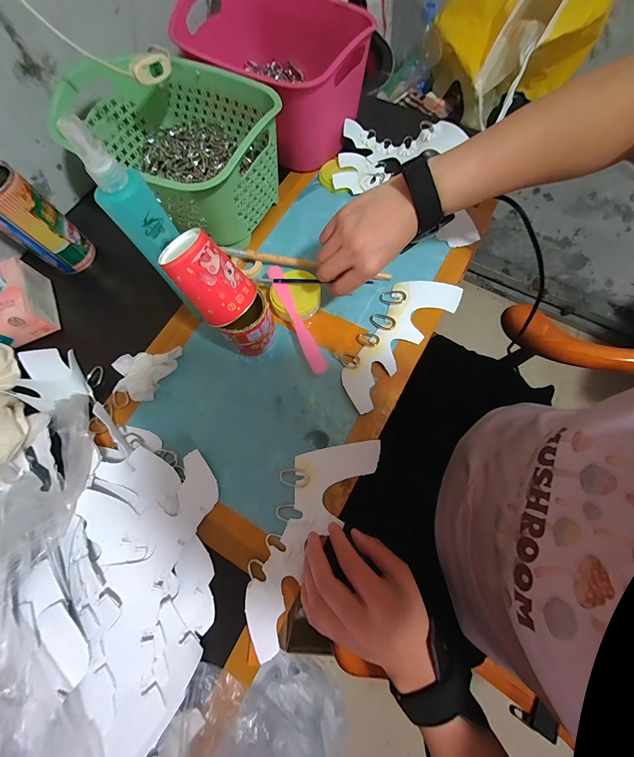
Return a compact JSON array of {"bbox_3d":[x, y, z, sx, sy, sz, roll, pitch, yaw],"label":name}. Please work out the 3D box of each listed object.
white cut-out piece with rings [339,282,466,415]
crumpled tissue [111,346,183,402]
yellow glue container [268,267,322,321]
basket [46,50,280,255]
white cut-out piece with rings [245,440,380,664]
[{"bbox_3d":[0.099,-0.061,0.364,0.079,0.015,0.215,40,78,13],"label":"white cut-out piece with rings"},{"bbox_3d":[-0.222,-0.016,0.347,0.073,0.034,0.077,17,74,7],"label":"crumpled tissue"},{"bbox_3d":[-0.026,-0.110,0.376,0.059,0.038,0.070,34,77,11],"label":"yellow glue container"},{"bbox_3d":[-0.184,-0.312,0.384,0.262,0.107,0.186,31,76,11],"label":"basket"},{"bbox_3d":[-0.015,0.154,0.301,0.078,0.016,0.221,30,74,10],"label":"white cut-out piece with rings"}]

